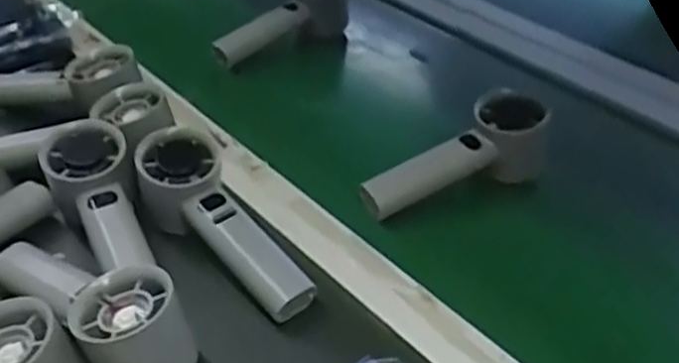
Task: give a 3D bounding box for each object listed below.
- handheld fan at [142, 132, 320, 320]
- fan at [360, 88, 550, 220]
[{"bbox_3d":[-0.083,0.027,0.475,0.062,0.055,0.159,-20,43,-27],"label":"handheld fan"},{"bbox_3d":[0.089,-0.026,0.547,0.153,0.063,0.045,-14,40,-20],"label":"fan"}]

